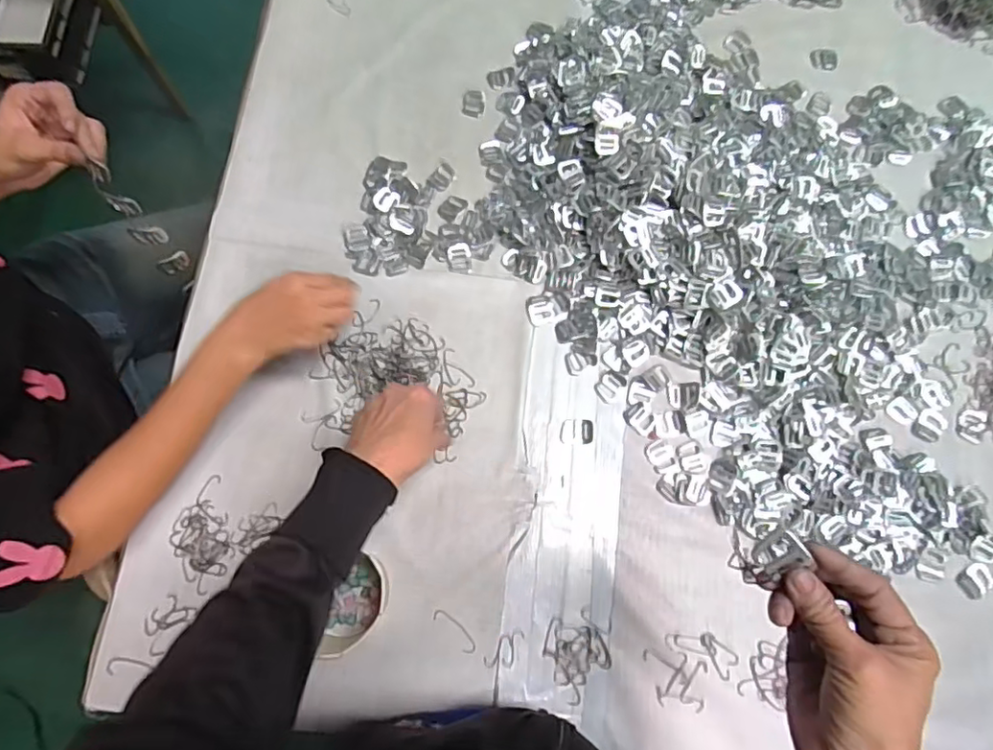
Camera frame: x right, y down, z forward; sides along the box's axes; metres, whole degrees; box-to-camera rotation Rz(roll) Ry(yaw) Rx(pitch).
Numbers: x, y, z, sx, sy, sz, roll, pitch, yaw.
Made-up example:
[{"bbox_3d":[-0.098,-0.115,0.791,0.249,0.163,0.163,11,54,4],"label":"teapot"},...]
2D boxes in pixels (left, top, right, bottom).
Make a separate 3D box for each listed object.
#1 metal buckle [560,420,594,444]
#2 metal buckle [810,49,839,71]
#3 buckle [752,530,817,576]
[{"bbox_3d":[0.083,0.058,0.607,0.034,0.004,0.026,2,72,-1],"label":"metal buckle"},{"bbox_3d":[0.425,-0.409,0.764,0.035,0.005,0.032,6,72,1],"label":"metal buckle"},{"bbox_3d":[0.155,0.098,0.324,0.027,0.005,0.020,-39,73,34],"label":"buckle"}]

